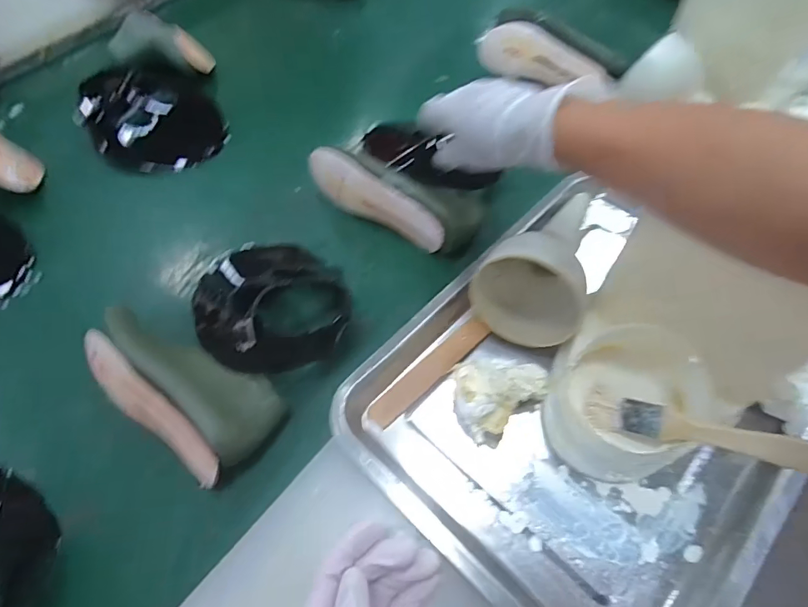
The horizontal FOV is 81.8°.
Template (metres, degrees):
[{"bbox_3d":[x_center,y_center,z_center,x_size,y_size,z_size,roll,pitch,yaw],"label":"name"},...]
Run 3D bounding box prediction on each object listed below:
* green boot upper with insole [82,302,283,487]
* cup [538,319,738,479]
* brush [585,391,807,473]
[{"bbox_3d":[-0.208,0.071,0.430,0.195,0.062,0.106,36,66,22],"label":"green boot upper with insole"},{"bbox_3d":[0.162,0.069,0.344,0.104,0.057,0.105,-16,59,-7],"label":"cup"},{"bbox_3d":[0.189,0.081,0.289,0.146,0.016,0.022,7,59,38],"label":"brush"}]

